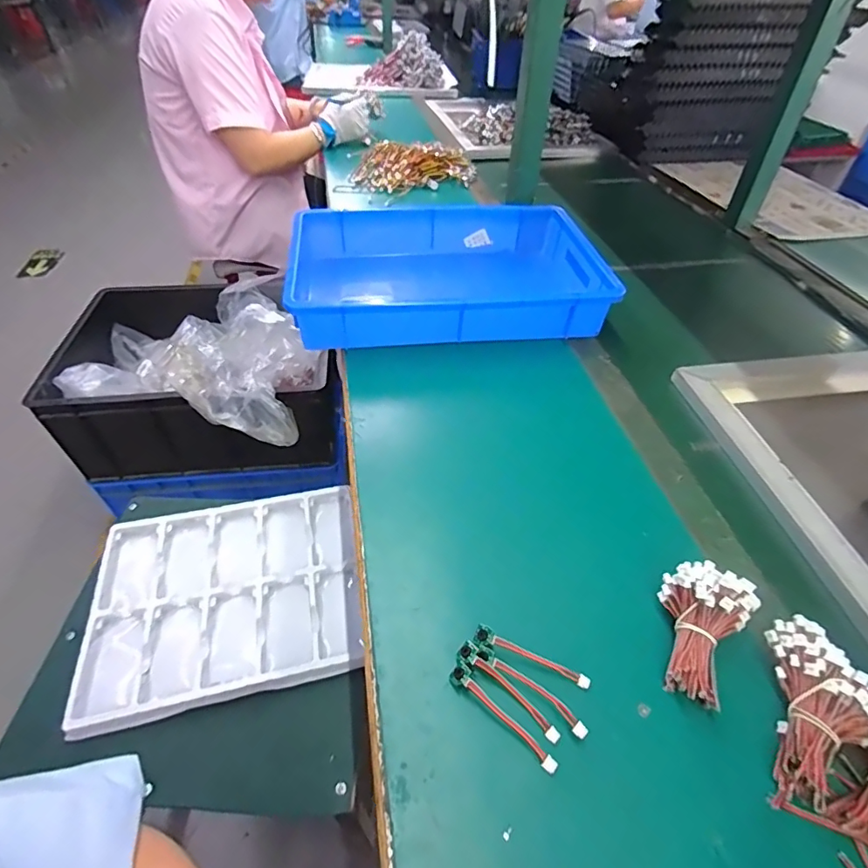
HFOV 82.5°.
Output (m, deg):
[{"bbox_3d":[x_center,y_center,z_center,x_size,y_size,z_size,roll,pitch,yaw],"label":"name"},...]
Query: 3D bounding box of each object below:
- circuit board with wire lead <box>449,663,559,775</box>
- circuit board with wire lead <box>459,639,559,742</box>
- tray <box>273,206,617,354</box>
[{"bbox_3d":[0.048,0.197,0.346,0.089,0.012,0.012,33,53,28],"label":"circuit board with wire lead"},{"bbox_3d":[0.053,0.184,0.354,0.085,0.013,0.013,34,53,28],"label":"circuit board with wire lead"},{"bbox_3d":[0.021,-0.235,0.732,0.444,0.081,0.304,-5,45,-6],"label":"tray"}]

